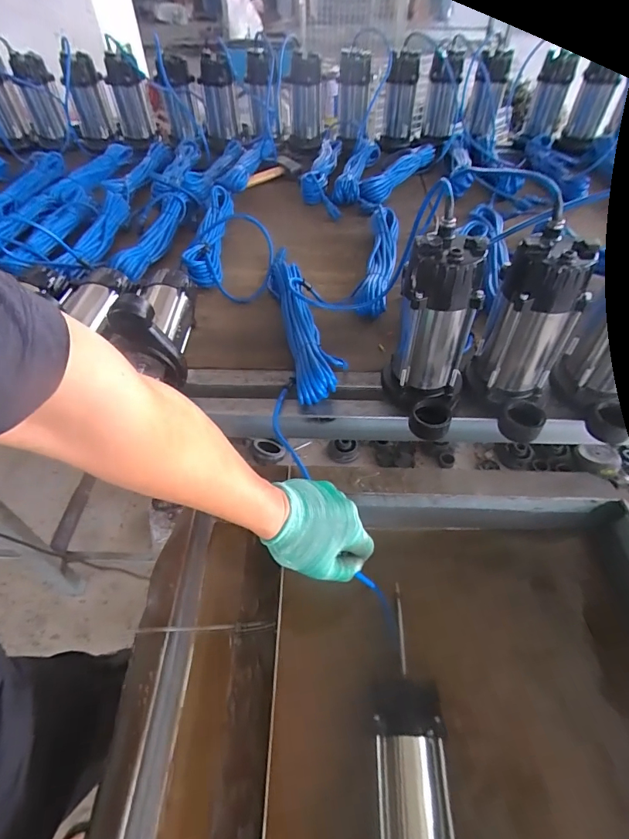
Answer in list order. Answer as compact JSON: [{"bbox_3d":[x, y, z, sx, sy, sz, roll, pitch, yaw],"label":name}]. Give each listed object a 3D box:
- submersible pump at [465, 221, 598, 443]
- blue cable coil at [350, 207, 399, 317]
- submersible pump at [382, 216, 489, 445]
[{"bbox_3d":[0.276,-0.098,0.564,0.103,0.234,0.138,15,52,13],"label":"submersible pump"},{"bbox_3d":[0.132,-0.324,0.881,0.068,0.055,0.361,9,50,9],"label":"blue cable coil"},{"bbox_3d":[0.154,-0.103,0.572,0.108,0.239,0.152,11,51,10],"label":"submersible pump"}]

